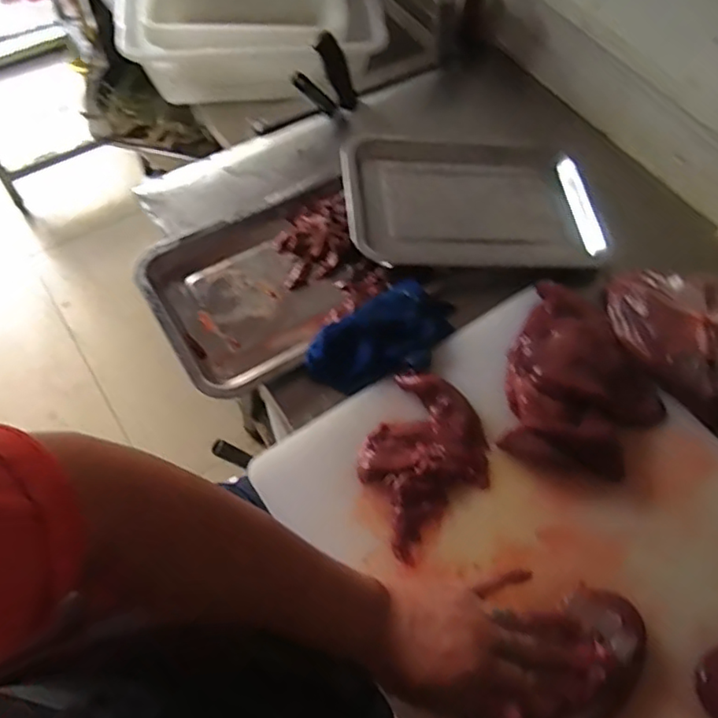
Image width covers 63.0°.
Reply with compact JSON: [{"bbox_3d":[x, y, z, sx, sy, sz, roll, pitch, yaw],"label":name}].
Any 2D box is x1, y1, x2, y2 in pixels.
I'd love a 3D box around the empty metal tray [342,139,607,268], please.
[{"bbox_3d":[0.137,-0.201,0.725,0.303,0.032,0.205,-4,62,-6],"label":"empty metal tray"}]

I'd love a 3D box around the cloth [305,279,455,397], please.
[{"bbox_3d":[0.032,-0.023,0.609,0.171,0.038,0.088,-37,70,-20],"label":"cloth"}]

